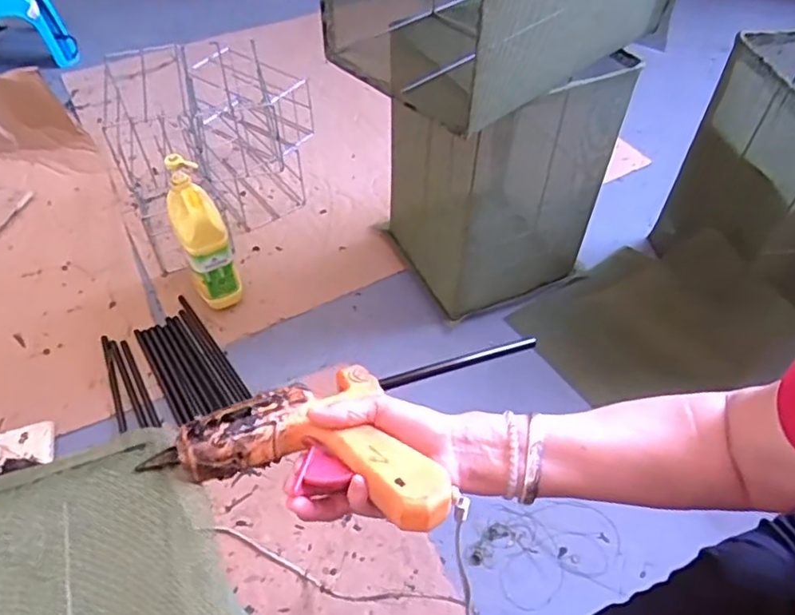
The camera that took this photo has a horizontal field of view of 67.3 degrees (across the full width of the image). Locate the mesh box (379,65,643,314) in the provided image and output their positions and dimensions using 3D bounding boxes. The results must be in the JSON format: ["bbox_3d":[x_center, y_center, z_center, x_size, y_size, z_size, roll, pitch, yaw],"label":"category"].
[{"bbox_3d":[0.158,-0.227,1.009,0.278,0.398,0.273,-20,53,-17],"label":"mesh box"}]

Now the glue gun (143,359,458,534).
[{"bbox_3d":[-0.059,0.088,0.445,0.207,0.034,0.122,7,50,14],"label":"glue gun"}]

